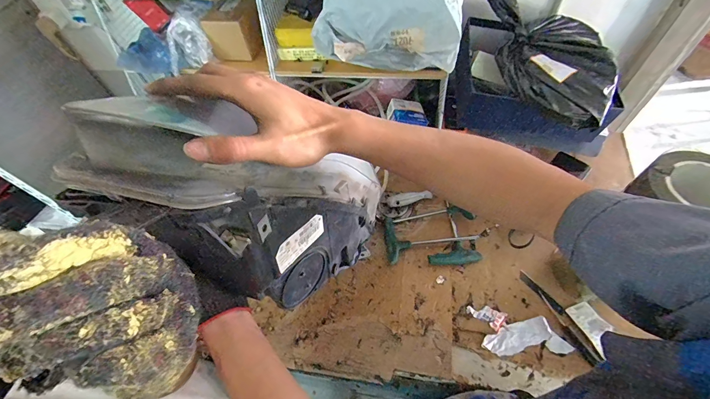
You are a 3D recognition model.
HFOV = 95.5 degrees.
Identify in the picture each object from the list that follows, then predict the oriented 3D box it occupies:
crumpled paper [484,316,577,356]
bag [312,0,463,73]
[{"bbox_3d":[0.314,0.254,0.599,0.146,0.006,0.061,-3,56,3],"label":"crumpled paper"},{"bbox_3d":[0.088,-0.388,0.573,0.227,0.137,0.343,12,59,13],"label":"bag"}]

